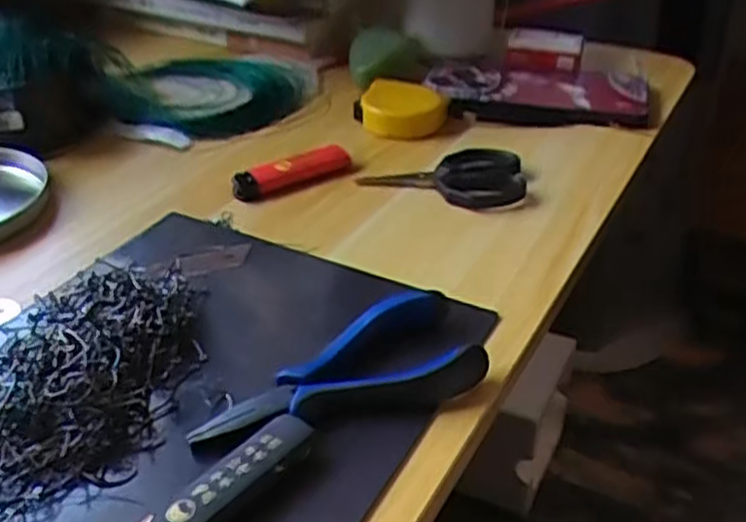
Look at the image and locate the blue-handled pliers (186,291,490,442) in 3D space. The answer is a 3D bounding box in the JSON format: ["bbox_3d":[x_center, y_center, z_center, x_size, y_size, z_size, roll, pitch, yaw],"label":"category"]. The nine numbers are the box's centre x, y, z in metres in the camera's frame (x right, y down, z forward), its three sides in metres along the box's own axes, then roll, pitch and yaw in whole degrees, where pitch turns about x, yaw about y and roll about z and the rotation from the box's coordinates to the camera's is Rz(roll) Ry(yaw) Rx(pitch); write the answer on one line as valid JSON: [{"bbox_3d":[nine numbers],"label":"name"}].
[{"bbox_3d":[-0.013,0.047,0.312,0.120,0.017,0.052,-17,37,-23],"label":"blue-handled pliers"}]

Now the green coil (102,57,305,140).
[{"bbox_3d":[-0.123,-0.133,0.572,0.128,0.023,0.135,2,34,3],"label":"green coil"}]

